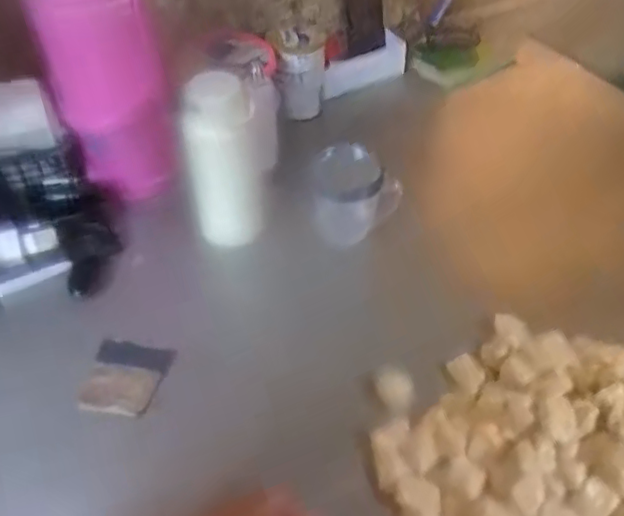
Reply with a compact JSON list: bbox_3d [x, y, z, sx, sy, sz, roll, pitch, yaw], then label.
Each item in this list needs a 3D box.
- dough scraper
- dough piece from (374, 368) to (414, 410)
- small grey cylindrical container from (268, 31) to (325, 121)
[{"bbox_3d":[-0.215,0.135,0.685,0.090,0.022,0.093,7,33,5],"label":"dough scraper"},{"bbox_3d":[0.088,0.140,0.642,0.034,0.029,0.038,-30,53,-25],"label":"dough piece"},{"bbox_3d":[-0.026,-0.311,1.038,0.090,0.140,0.099,3,46,4],"label":"small grey cylindrical container"}]

